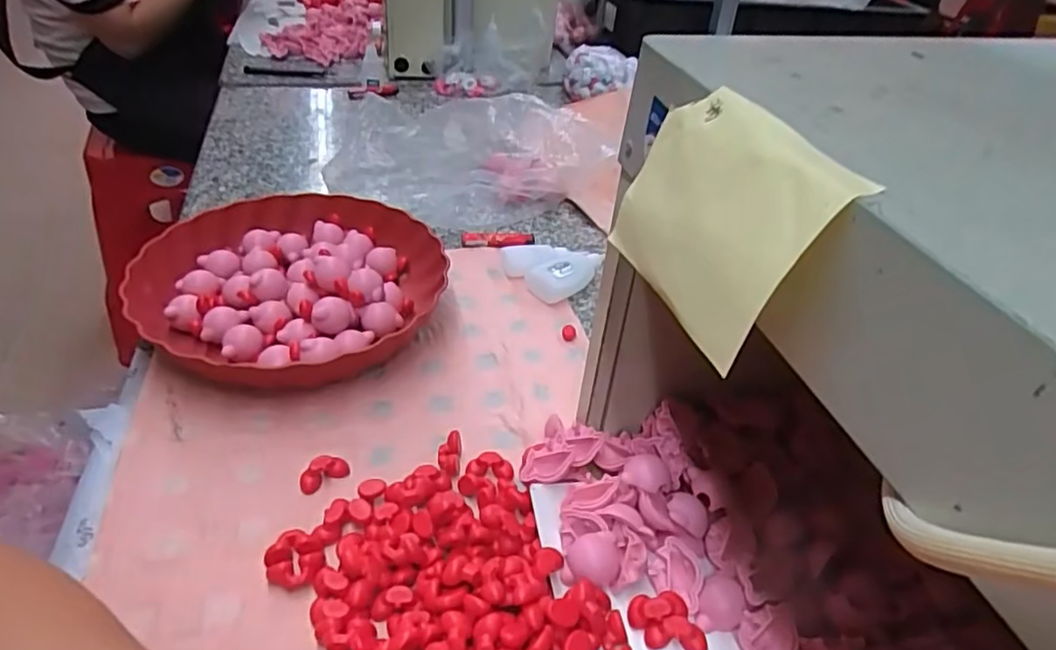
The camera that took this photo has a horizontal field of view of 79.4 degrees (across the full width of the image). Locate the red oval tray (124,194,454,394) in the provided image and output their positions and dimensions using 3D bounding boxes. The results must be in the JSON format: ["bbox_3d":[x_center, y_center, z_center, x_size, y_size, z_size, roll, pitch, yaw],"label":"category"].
[{"bbox_3d":[-0.199,-0.030,0.541,0.244,0.051,0.247,12,39,8],"label":"red oval tray"}]

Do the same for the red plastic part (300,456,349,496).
[{"bbox_3d":[-0.134,0.095,0.416,0.032,0.016,0.012,-23,47,-31],"label":"red plastic part"}]

